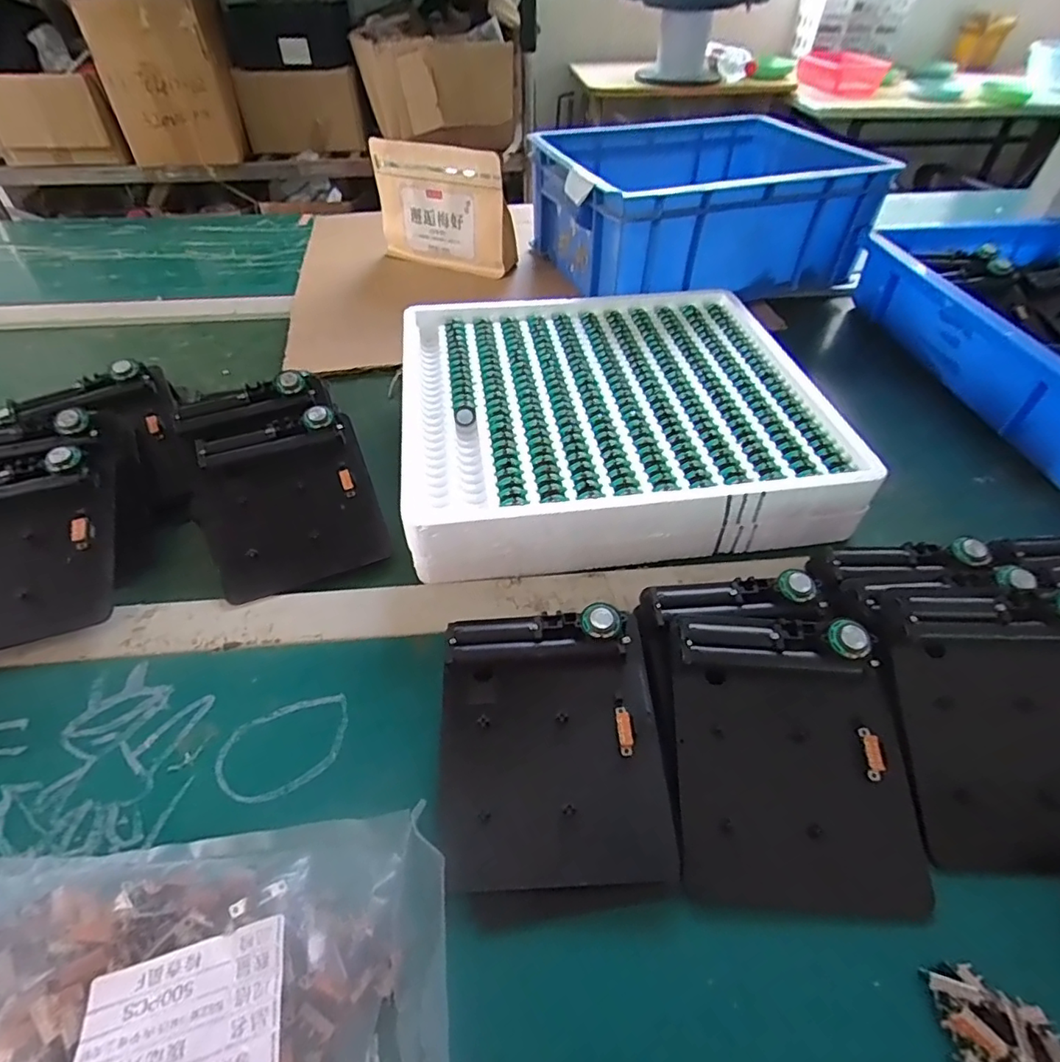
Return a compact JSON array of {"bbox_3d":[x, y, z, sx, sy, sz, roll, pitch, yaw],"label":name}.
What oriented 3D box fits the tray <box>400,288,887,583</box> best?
[{"bbox_3d":[0.057,-0.108,0.462,0.311,0.054,0.300,-6,47,-6],"label":"tray"}]

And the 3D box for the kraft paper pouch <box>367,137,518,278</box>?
[{"bbox_3d":[-0.105,-0.387,0.662,0.174,0.119,0.053,23,51,20],"label":"kraft paper pouch"}]

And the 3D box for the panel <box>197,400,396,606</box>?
[{"bbox_3d":[-0.168,-0.021,0.389,0.111,0.014,0.124,-17,72,-17],"label":"panel"}]

